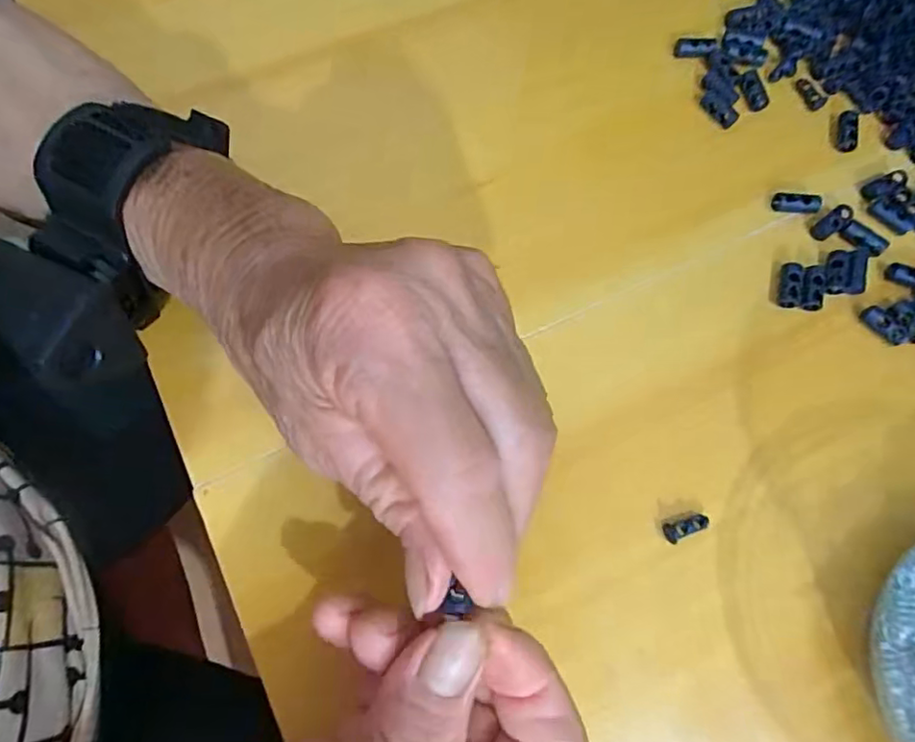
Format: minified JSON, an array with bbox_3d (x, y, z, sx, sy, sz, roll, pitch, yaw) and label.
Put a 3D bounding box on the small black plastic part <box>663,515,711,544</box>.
[{"bbox_3d":[0.084,0.057,0.213,0.018,0.005,0.007,-12,74,-7],"label":"small black plastic part"}]

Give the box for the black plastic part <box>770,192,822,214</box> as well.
[{"bbox_3d":[0.147,-0.072,0.253,0.020,0.005,0.007,7,73,-1],"label":"black plastic part"}]

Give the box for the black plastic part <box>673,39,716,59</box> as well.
[{"bbox_3d":[0.112,-0.152,0.275,0.019,0.004,0.009,4,73,-2],"label":"black plastic part"}]

